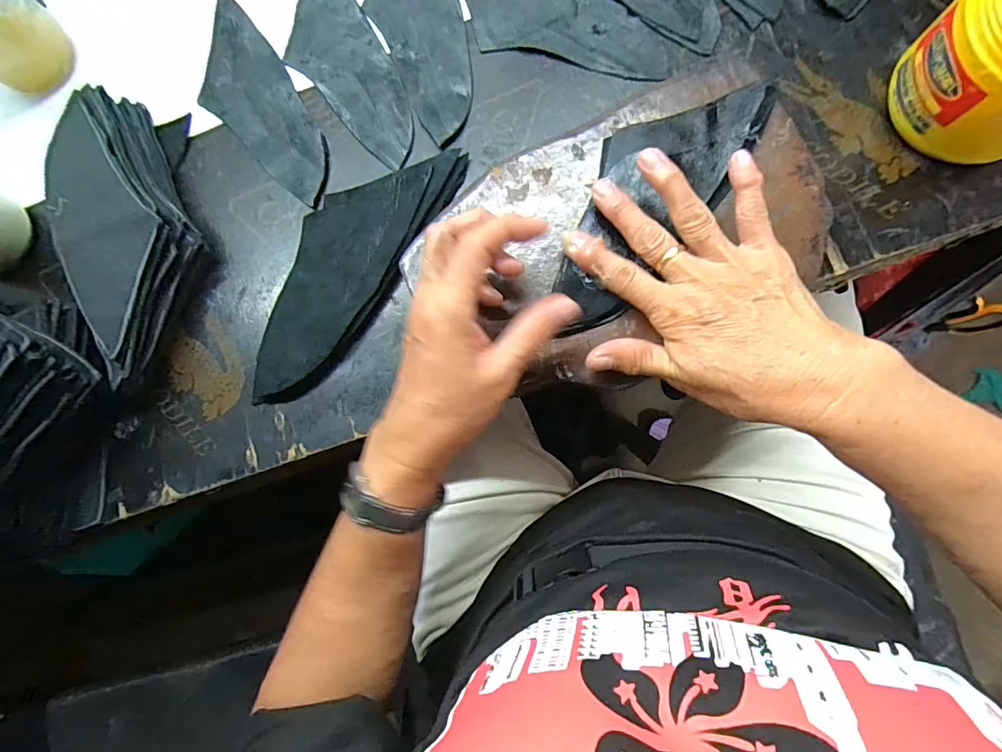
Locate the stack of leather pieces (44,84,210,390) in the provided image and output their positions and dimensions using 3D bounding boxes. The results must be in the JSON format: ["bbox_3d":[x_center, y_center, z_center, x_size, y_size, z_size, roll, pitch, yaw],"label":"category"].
[{"bbox_3d":[-0.260,-0.105,0.330,0.074,0.053,0.207,-16,82,5],"label":"stack of leather pieces"}]

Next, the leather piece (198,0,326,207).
[{"bbox_3d":[-0.185,-0.210,0.361,0.064,0.009,0.174,-38,81,1],"label":"leather piece"}]

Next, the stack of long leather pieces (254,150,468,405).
[{"bbox_3d":[-0.112,-0.080,0.331,0.072,0.016,0.214,37,89,9],"label":"stack of long leather pieces"}]

